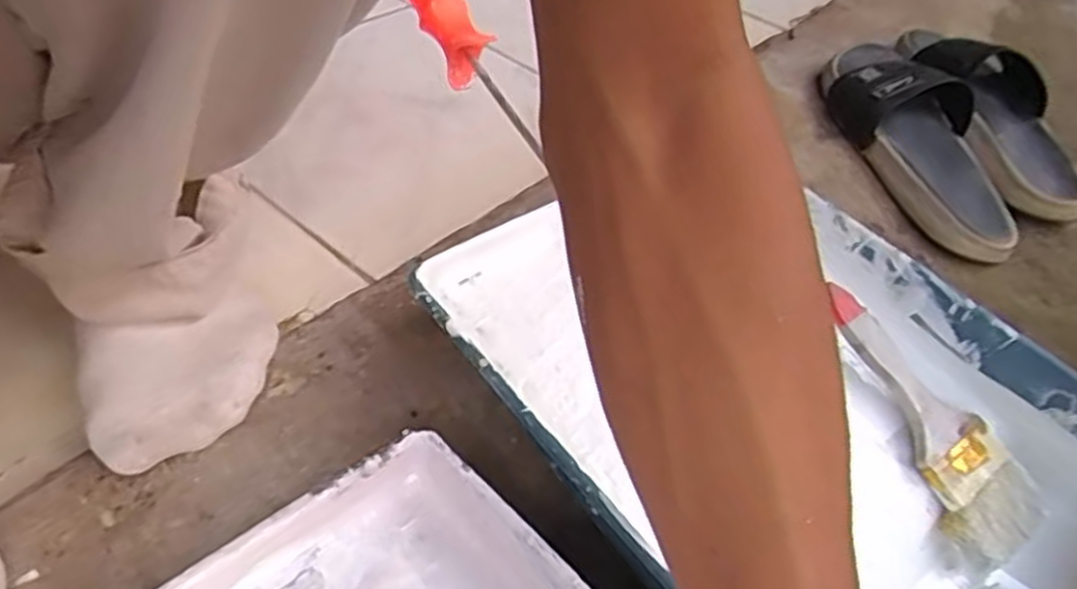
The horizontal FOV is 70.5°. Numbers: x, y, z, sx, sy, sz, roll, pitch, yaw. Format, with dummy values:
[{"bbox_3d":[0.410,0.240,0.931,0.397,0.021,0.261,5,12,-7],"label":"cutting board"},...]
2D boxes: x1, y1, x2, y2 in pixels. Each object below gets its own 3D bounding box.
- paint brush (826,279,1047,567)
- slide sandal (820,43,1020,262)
[{"bbox_3d":[0.231,0.069,0.455,0.067,0.026,0.173,-16,63,-23],"label":"paint brush"},{"bbox_3d":[0.334,-0.143,0.666,0.114,0.053,0.262,-7,61,-15],"label":"slide sandal"}]

